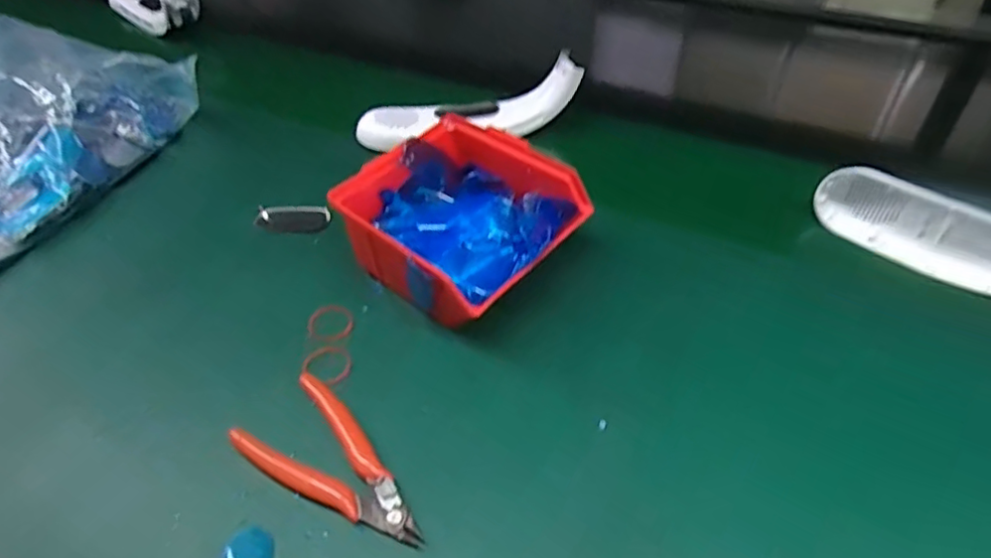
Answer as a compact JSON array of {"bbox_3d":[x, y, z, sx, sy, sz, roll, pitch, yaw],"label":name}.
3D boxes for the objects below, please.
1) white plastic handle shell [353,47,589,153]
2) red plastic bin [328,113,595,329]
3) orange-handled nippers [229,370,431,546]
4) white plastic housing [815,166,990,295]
[{"bbox_3d":[-0.024,-0.150,0.541,0.191,0.054,0.038,-14,47,-9],"label":"white plastic handle shell"},{"bbox_3d":[-0.023,-0.036,0.429,0.136,0.069,0.132,32,56,29],"label":"red plastic bin"},{"bbox_3d":[-0.087,0.102,0.338,0.121,0.013,0.056,32,56,29],"label":"orange-handled nippers"},{"bbox_3d":[0.322,-0.024,0.422,0.192,0.054,0.036,19,51,20],"label":"white plastic housing"}]

